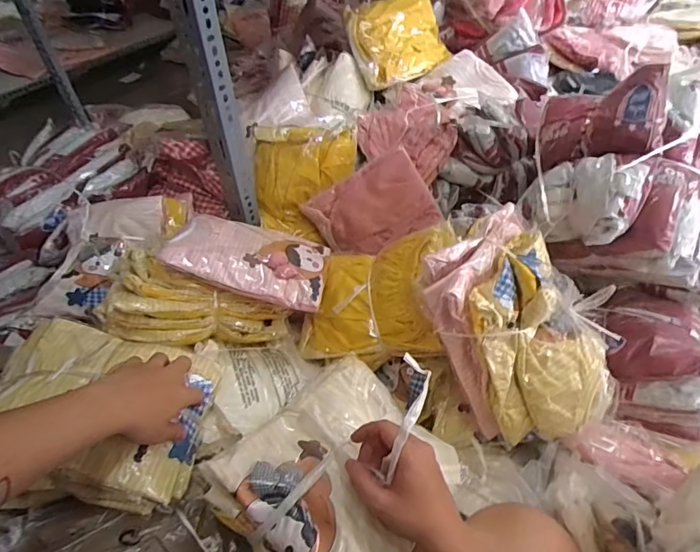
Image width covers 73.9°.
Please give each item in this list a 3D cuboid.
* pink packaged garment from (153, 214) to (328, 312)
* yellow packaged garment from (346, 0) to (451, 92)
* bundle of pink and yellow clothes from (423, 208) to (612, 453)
[{"bbox_3d":[-0.162,-0.040,0.783,0.249,0.034,0.190,15,32,-4],"label":"pink packaged garment"},{"bbox_3d":[0.125,-0.587,1.140,0.281,0.038,0.218,-27,85,-24],"label":"yellow packaged garment"},{"bbox_3d":[0.228,0.074,0.669,0.191,0.148,0.309,-23,91,7],"label":"bundle of pink and yellow clothes"}]

